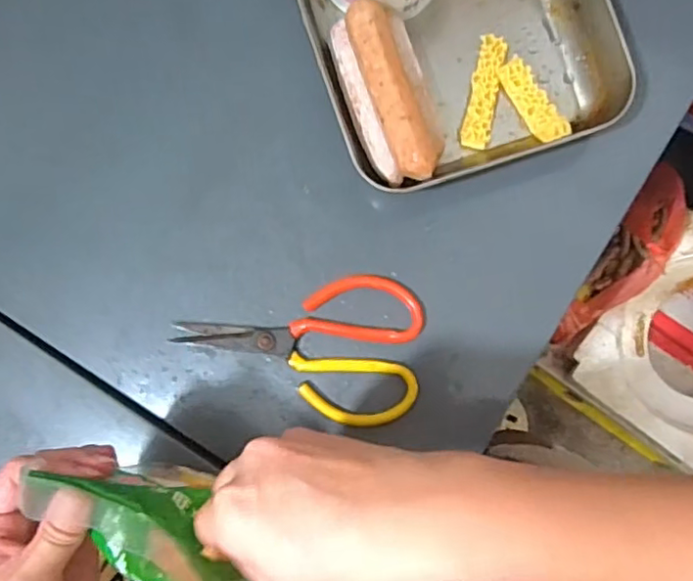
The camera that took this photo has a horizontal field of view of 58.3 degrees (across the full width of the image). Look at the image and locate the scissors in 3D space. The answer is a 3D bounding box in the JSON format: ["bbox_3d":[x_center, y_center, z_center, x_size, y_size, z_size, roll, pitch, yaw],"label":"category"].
[{"bbox_3d":[-0.033,0.043,0.441,0.170,0.011,0.102,-1,84,3],"label":"scissors"}]

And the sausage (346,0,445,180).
[{"bbox_3d":[0.033,-0.135,0.416,0.032,0.026,0.124,-20,83,1],"label":"sausage"}]

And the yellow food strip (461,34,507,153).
[{"bbox_3d":[0.101,-0.143,0.453,0.020,0.013,0.080,12,85,5],"label":"yellow food strip"}]

